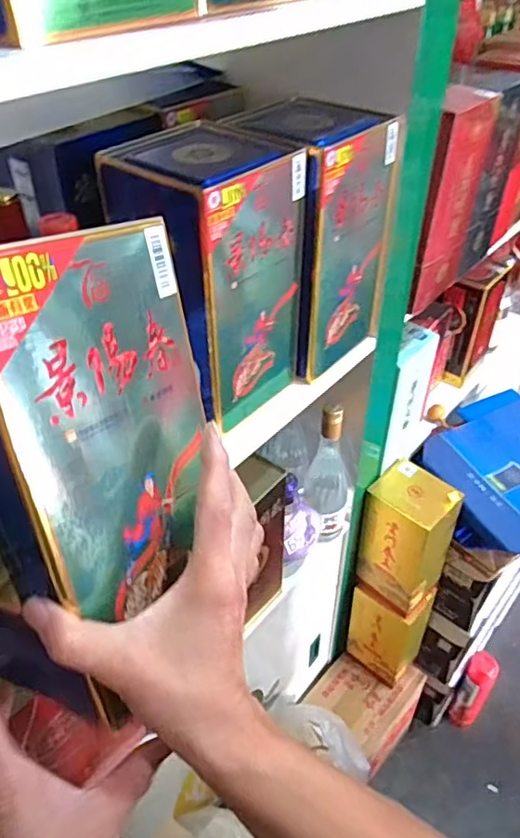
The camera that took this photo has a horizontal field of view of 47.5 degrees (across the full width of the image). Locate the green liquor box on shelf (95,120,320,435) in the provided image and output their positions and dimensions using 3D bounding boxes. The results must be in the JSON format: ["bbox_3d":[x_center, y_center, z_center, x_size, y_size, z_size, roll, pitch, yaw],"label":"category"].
[{"bbox_3d":[-0.046,-0.146,0.635,0.138,0.268,0.156,31,50,32],"label":"green liquor box on shelf"}]

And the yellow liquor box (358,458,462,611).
[{"bbox_3d":[0.278,0.223,1.122,0.137,0.266,0.112,32,51,32],"label":"yellow liquor box"}]

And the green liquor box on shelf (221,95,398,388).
[{"bbox_3d":[0.063,-0.212,0.711,0.132,0.265,0.155,30,50,31],"label":"green liquor box on shelf"}]

